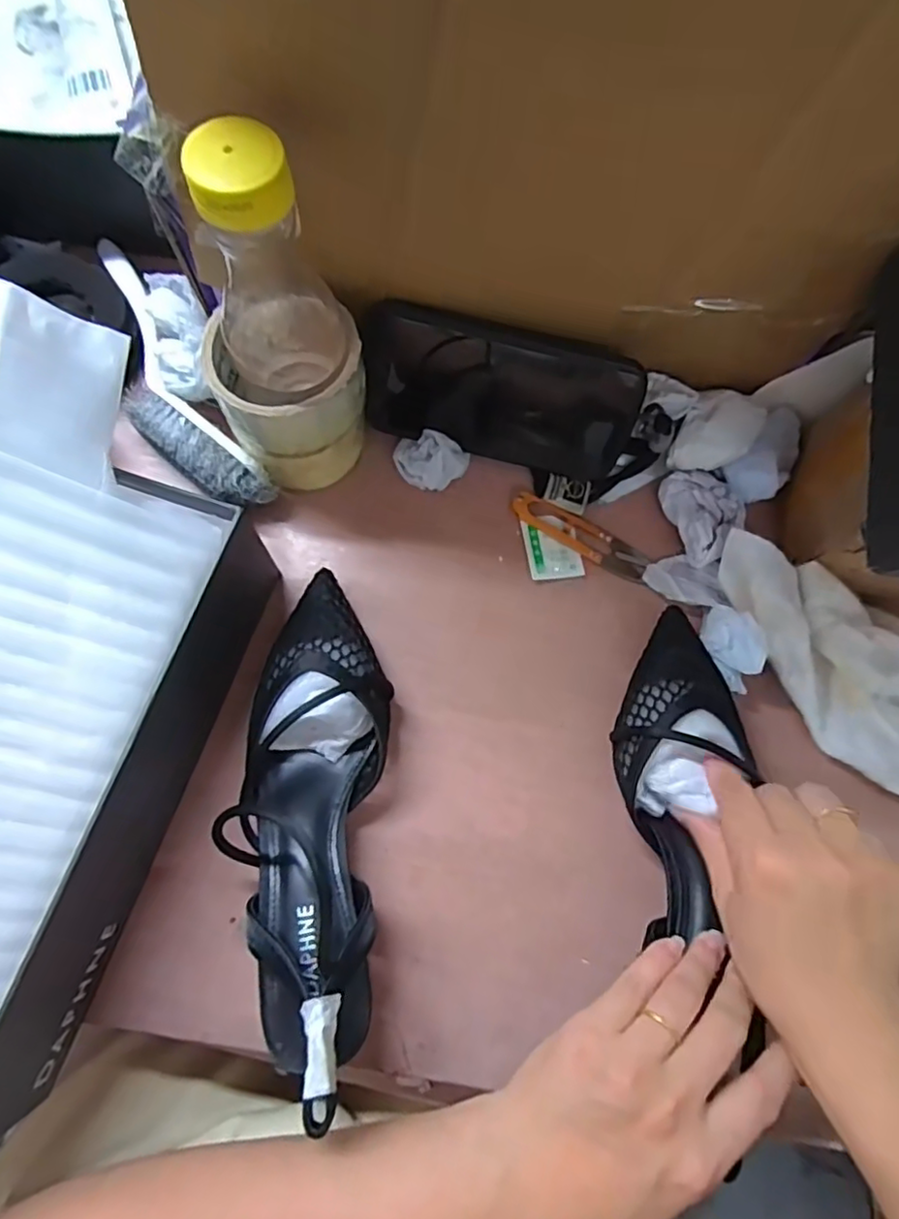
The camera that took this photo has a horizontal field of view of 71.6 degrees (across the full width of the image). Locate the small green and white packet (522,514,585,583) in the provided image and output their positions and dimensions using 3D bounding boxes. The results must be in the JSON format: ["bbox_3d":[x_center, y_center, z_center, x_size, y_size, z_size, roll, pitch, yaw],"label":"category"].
[{"bbox_3d":[0.067,-0.041,0.407,0.035,0.004,0.043,-7,75,-5],"label":"small green and white packet"}]

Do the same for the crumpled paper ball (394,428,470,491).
[{"bbox_3d":[-0.014,-0.099,0.406,0.047,0.033,0.035,19,74,2],"label":"crumpled paper ball"}]

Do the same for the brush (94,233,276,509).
[{"bbox_3d":[-0.194,-0.153,0.409,0.053,0.036,0.231,-32,79,-11],"label":"brush"}]

